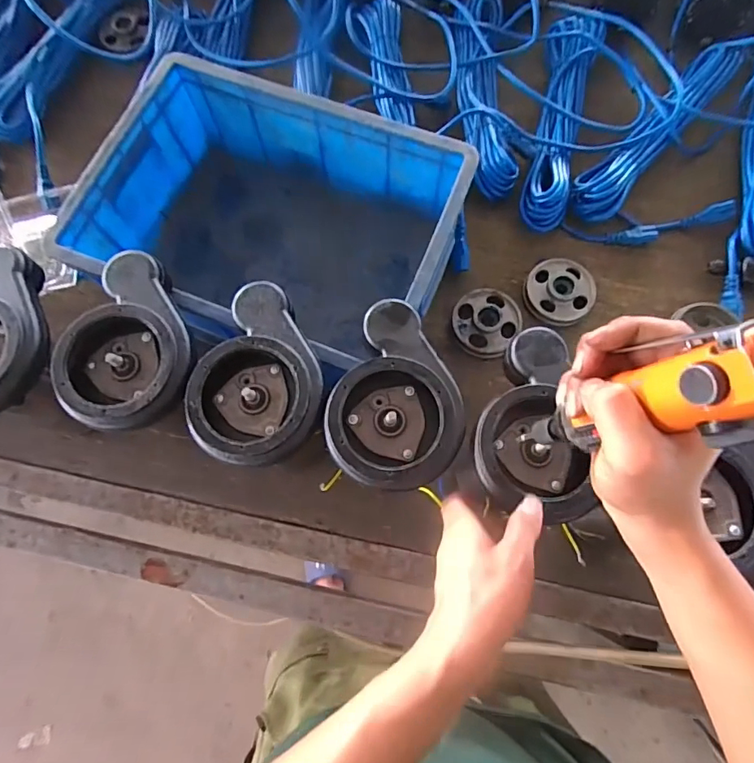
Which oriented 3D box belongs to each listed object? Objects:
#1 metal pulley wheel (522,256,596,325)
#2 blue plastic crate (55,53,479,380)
[{"bbox_3d":[0.239,-0.119,0.621,0.088,0.033,0.086,0,74,1],"label":"metal pulley wheel"},{"bbox_3d":[-0.121,-0.178,0.592,0.408,0.163,0.299,24,76,8],"label":"blue plastic crate"}]

